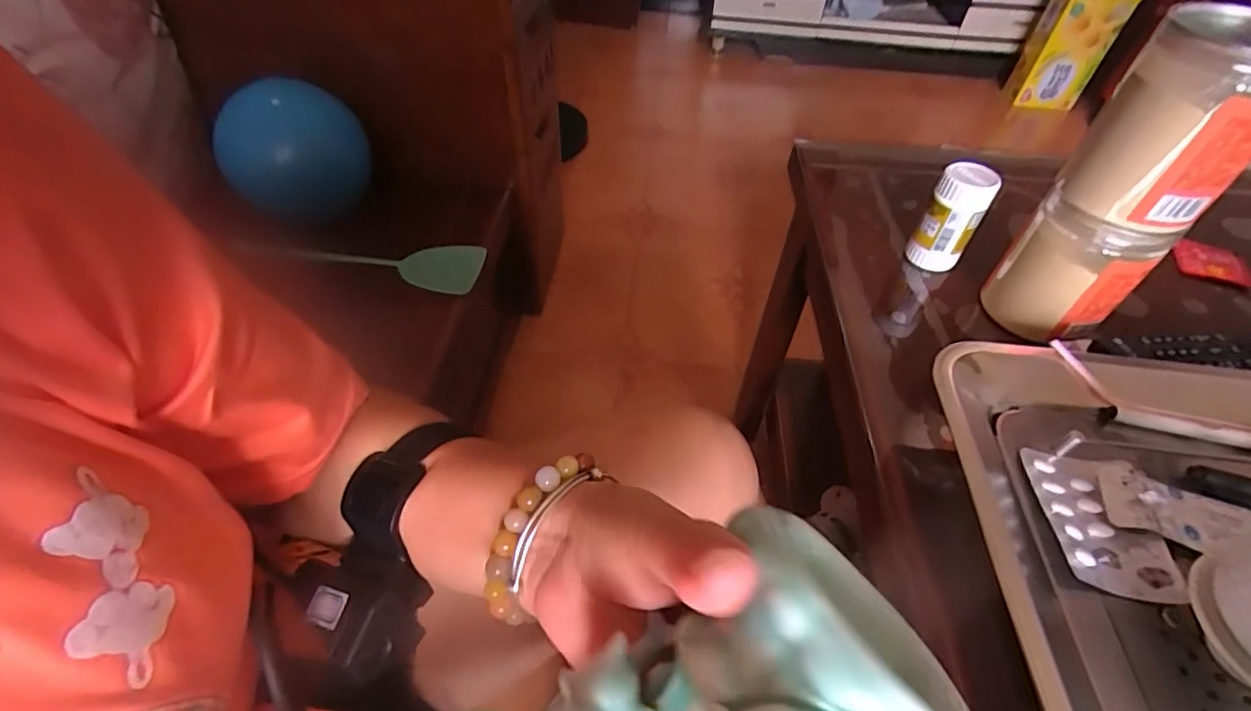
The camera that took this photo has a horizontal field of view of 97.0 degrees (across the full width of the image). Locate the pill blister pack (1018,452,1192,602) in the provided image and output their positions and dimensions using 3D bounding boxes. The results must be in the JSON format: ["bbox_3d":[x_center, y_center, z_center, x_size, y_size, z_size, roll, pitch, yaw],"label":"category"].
[{"bbox_3d":[0.254,0.088,0.295,0.056,0.010,0.078,9,49,5],"label":"pill blister pack"}]

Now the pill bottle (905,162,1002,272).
[{"bbox_3d":[0.284,-0.118,0.484,0.044,0.085,0.039,30,54,21],"label":"pill bottle"}]

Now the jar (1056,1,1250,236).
[{"bbox_3d":[0.345,-0.142,0.343,0.069,0.117,0.078,-35,59,-29],"label":"jar"}]

